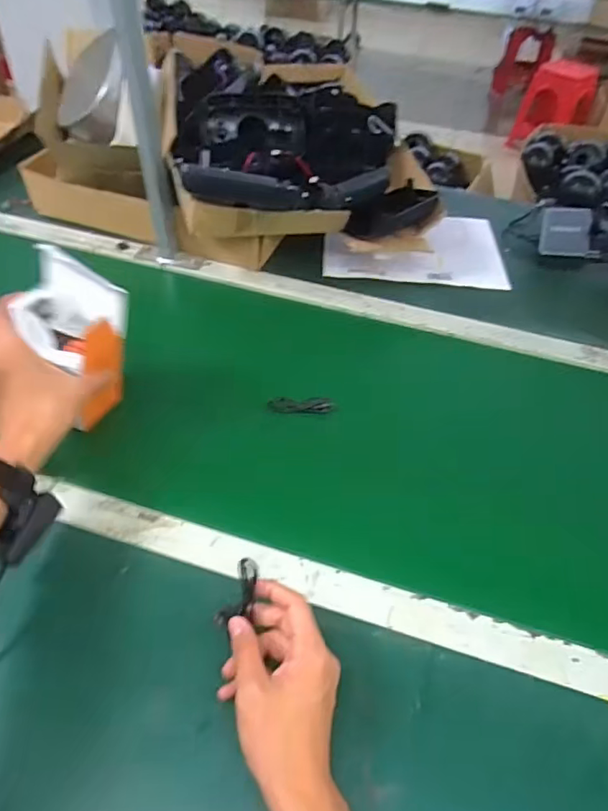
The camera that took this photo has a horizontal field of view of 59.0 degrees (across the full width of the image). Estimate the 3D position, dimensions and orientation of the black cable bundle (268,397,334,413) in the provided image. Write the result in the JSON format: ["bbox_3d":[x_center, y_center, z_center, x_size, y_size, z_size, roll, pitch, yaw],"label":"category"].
[{"bbox_3d":[-0.002,0.000,0.669,0.080,0.010,0.023,3,47,-1],"label":"black cable bundle"}]

